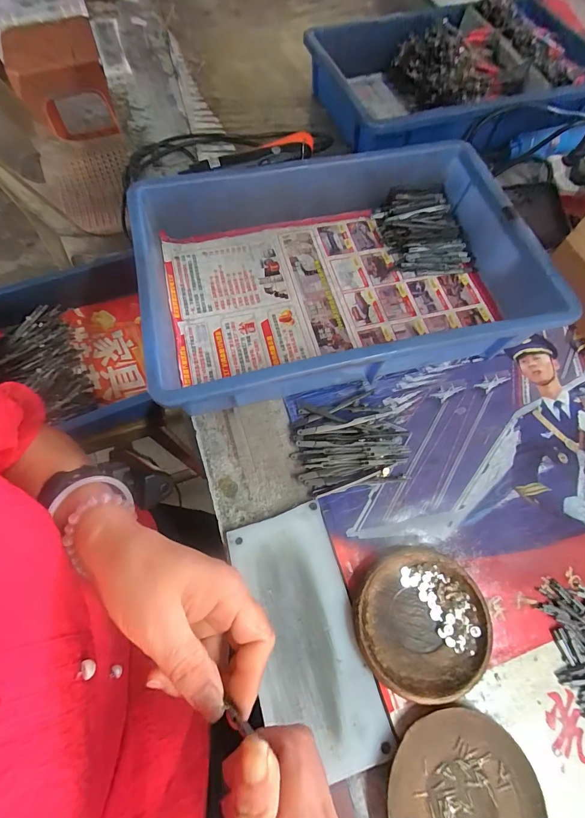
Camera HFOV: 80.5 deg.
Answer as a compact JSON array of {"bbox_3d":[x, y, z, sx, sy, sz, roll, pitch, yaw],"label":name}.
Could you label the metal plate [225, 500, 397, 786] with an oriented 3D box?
[{"bbox_3d":[0.010,0.189,0.295,0.090,0.004,0.193,-15,69,-7],"label":"metal plate"}]

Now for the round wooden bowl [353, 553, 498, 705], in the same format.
[{"bbox_3d":[0.111,0.183,0.300,0.111,0.018,0.107,1,68,-2],"label":"round wooden bowl"}]

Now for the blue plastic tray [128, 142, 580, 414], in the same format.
[{"bbox_3d":[0.051,-0.165,0.406,0.420,0.081,0.286,-13,69,-8],"label":"blue plastic tray"}]

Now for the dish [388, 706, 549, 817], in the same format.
[{"bbox_3d":[0.127,0.292,0.255,0.110,0.016,0.110,1,68,-2],"label":"dish"}]

